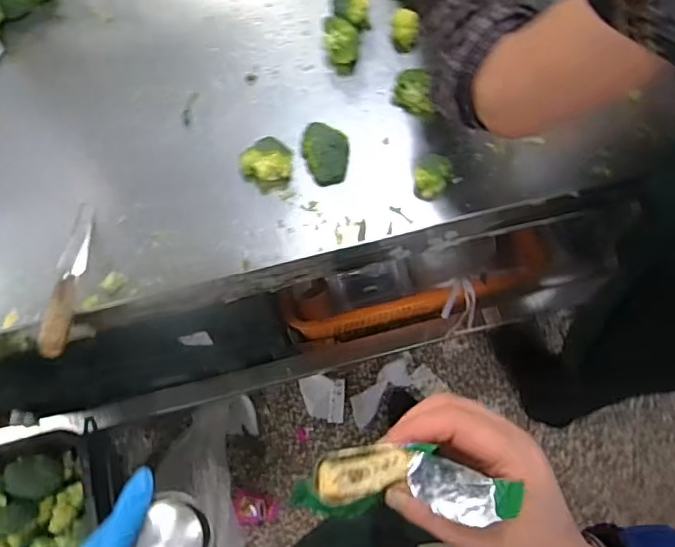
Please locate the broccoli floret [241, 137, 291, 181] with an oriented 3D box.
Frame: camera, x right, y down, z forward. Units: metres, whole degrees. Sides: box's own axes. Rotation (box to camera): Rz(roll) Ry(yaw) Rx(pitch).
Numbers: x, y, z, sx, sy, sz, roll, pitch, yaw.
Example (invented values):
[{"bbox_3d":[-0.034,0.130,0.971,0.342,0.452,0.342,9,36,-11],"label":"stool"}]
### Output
[{"bbox_3d":[-0.081,-0.132,0.669,0.055,0.043,0.055,0,70,1],"label":"broccoli floret"}]

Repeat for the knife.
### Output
[{"bbox_3d":[-0.285,0.001,0.603,0.030,0.030,0.199,-9,46,-2],"label":"knife"}]

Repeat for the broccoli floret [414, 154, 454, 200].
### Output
[{"bbox_3d":[0.112,-0.116,0.663,0.039,0.043,0.040,0,70,1],"label":"broccoli floret"}]

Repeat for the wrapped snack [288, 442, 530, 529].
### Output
[{"bbox_3d":[0.032,0.102,0.275,0.104,0.018,0.034,0,70,8],"label":"wrapped snack"}]

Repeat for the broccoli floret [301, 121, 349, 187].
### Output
[{"bbox_3d":[-0.015,-0.144,0.674,0.060,0.042,0.065,6,71,3],"label":"broccoli floret"}]

